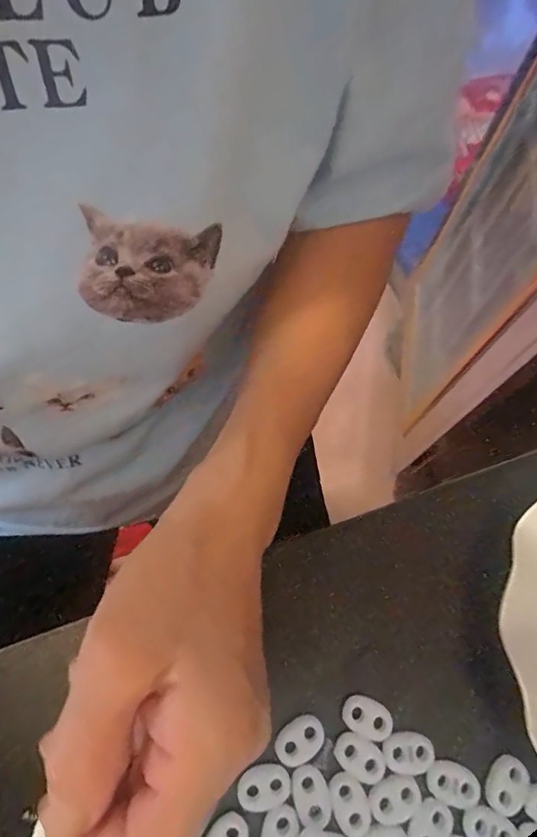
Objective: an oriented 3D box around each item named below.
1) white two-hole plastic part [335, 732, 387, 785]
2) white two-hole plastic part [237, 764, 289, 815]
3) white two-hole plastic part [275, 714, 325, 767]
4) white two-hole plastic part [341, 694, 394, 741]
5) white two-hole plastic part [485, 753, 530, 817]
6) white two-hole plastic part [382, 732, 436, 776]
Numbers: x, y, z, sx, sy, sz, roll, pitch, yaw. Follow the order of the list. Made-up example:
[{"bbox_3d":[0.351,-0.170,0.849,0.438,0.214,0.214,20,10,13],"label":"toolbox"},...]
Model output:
[{"bbox_3d":[0.040,0.148,0.195,0.022,0.004,0.015,28,69,10],"label":"white two-hole plastic part"},{"bbox_3d":[-0.002,0.157,0.190,0.022,0.004,0.016,-12,68,-7],"label":"white two-hole plastic part"},{"bbox_3d":[0.014,0.142,0.197,0.022,0.004,0.016,-33,72,-15],"label":"white two-hole plastic part"},{"bbox_3d":[0.045,0.134,0.201,0.022,0.004,0.015,28,69,9],"label":"white two-hole plastic part"},{"bbox_3d":[0.105,0.160,0.195,0.017,0.004,0.022,39,71,13],"label":"white two-hole plastic part"},{"bbox_3d":[0.062,0.147,0.197,0.023,0.004,0.015,0,67,-2],"label":"white two-hole plastic part"}]

